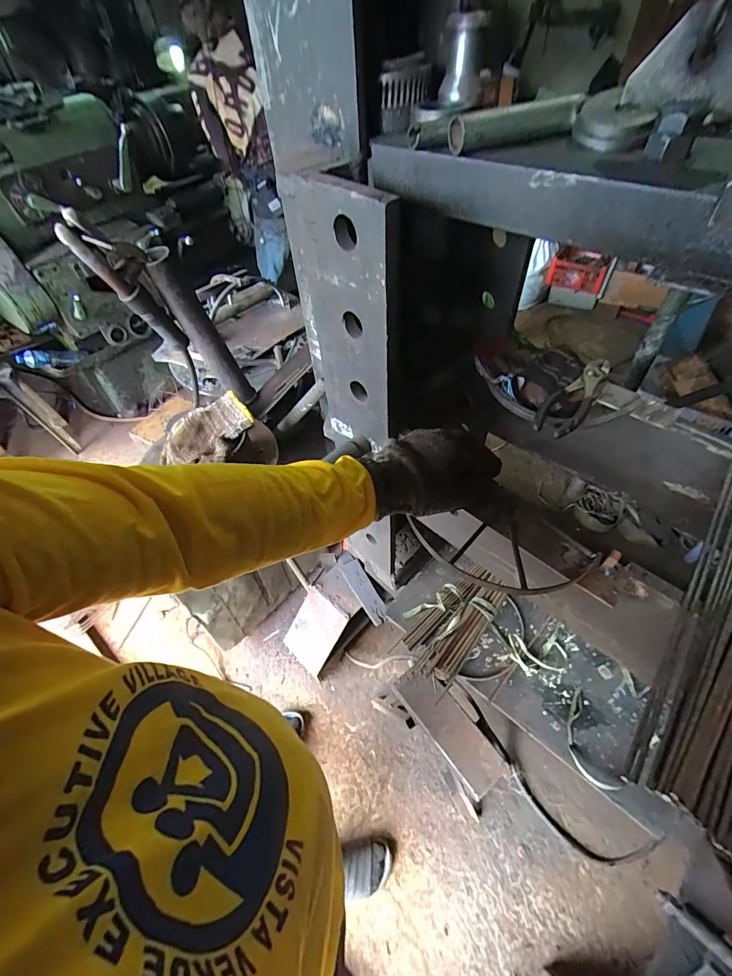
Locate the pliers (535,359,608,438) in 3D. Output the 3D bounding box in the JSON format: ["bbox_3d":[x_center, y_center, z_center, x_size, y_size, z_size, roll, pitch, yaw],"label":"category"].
[{"bbox_3d":[0.289,-0.131,0.559,0.053,0.015,0.189,27,58,24],"label":"pliers"}]

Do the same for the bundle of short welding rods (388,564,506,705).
[{"bbox_3d":[0.198,0.306,0.951,0.168,0.037,0.278,31,59,26],"label":"bundle of short welding rods"}]

